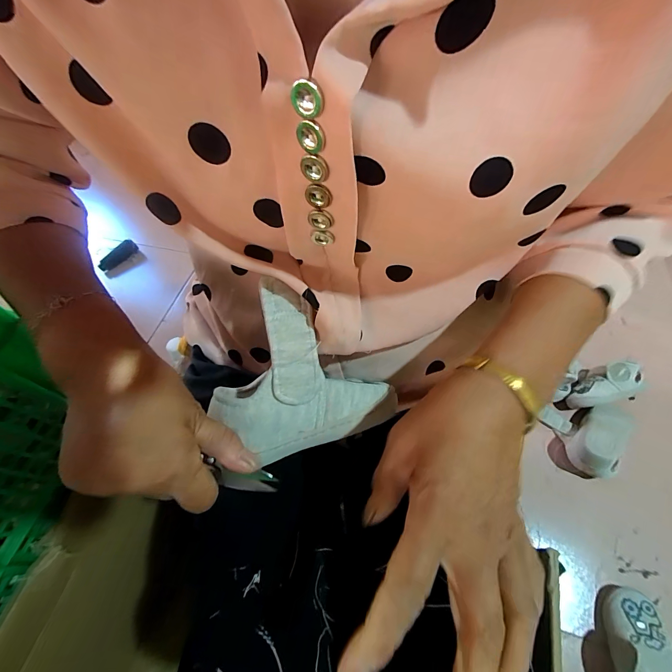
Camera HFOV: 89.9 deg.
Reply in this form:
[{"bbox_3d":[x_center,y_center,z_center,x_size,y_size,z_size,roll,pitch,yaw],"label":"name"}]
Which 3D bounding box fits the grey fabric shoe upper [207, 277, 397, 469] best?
[{"bbox_3d":[-0.033,0.037,0.250,0.099,0.040,0.131,-44,109,-4],"label":"grey fabric shoe upper"}]

